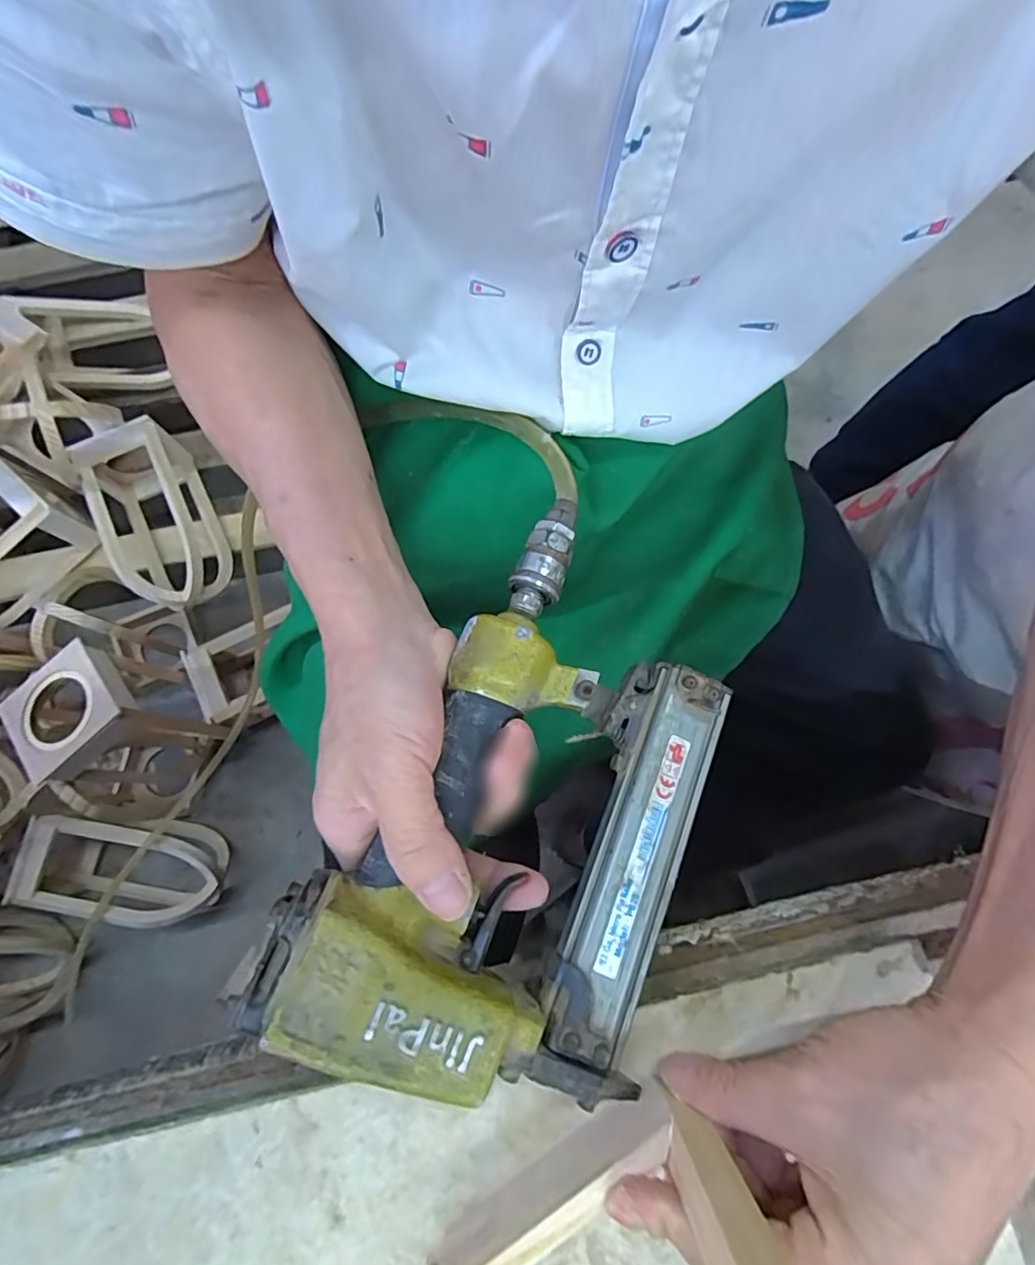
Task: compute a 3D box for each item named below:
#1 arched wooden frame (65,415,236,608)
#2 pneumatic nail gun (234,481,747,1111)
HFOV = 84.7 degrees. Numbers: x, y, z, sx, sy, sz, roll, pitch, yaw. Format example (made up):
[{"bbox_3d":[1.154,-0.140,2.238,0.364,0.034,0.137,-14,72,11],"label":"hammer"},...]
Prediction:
[{"bbox_3d":[-0.525,-0.158,0.828,0.126,0.141,0.264,-22,79,-5],"label":"arched wooden frame"},{"bbox_3d":[0.008,0.059,0.227,0.137,0.051,0.215,20,78,4],"label":"pneumatic nail gun"}]

